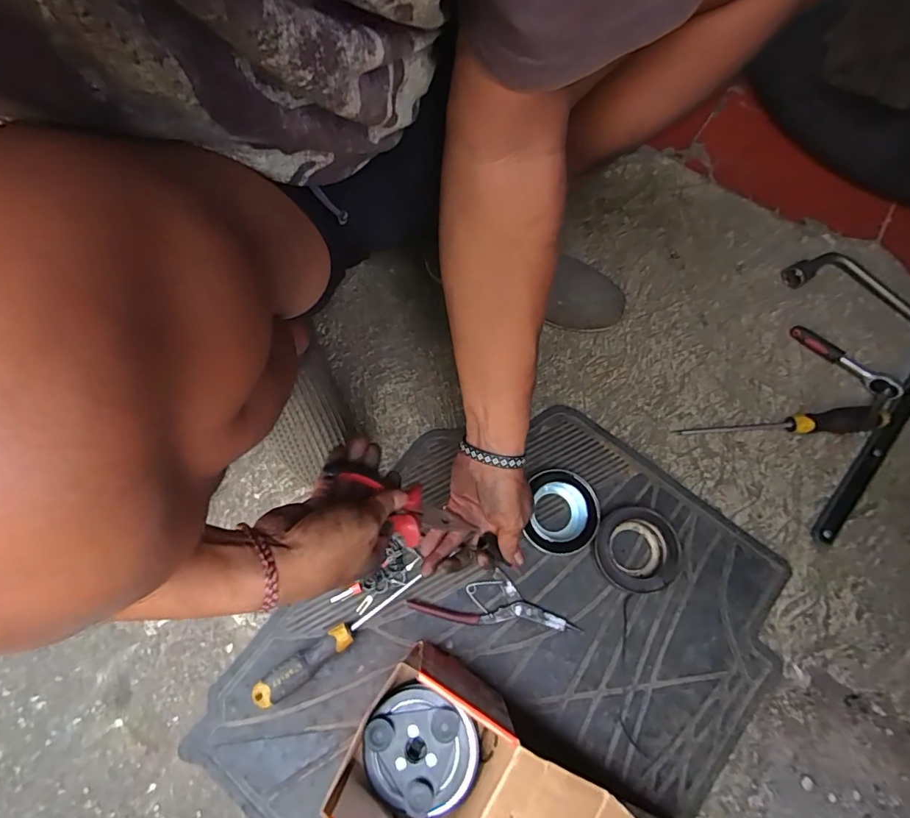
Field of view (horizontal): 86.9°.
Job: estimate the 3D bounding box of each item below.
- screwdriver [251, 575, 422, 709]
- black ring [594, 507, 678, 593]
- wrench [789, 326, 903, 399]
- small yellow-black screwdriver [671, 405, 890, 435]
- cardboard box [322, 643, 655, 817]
[{"bbox_3d":[-0.123,0.248,0.519,0.197,0.028,0.029,-33,74,-10],"label":"screwdriver"},{"bbox_3d":[0.206,0.160,0.550,0.090,0.031,0.089,0,71,0],"label":"black ring"},{"bbox_3d":[0.504,-0.063,0.621,0.022,0.027,0.138,-41,76,-12],"label":"wrench"},{"bbox_3d":[0.402,0.024,0.593,0.239,0.033,0.036,-8,71,-2],"label":"small yellow-black screwdriver"},{"bbox_3d":[0.046,0.374,0.439,0.303,0.111,0.158,30,74,10],"label":"cardboard box"}]

